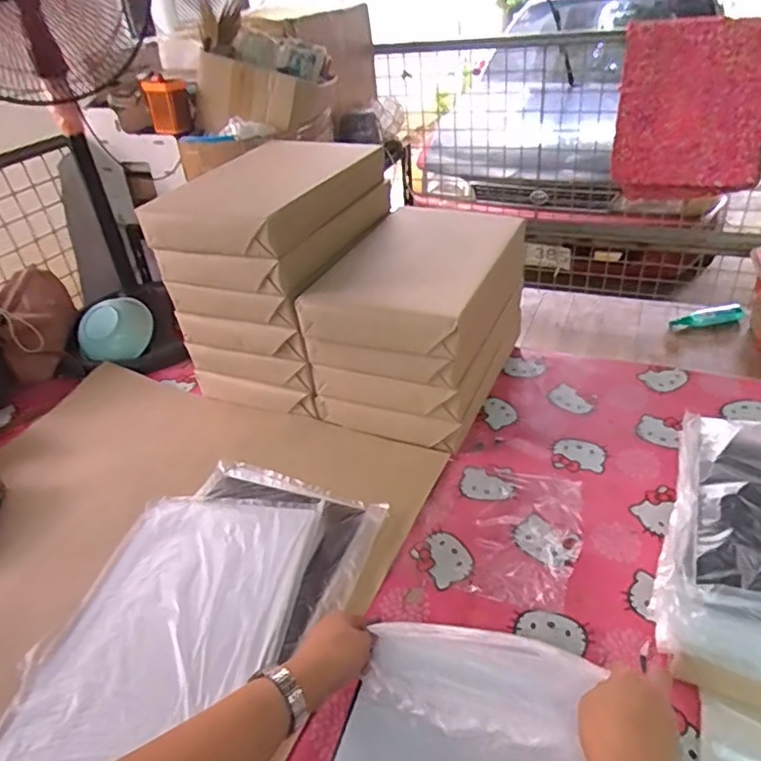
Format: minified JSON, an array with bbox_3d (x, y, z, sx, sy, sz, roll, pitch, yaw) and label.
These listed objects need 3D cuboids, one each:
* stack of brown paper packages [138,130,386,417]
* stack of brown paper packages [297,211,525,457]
[{"bbox_3d":[-0.179,-0.206,1.090,0.273,0.356,0.372,11,38,23],"label":"stack of brown paper packages"},{"bbox_3d":[0.079,-0.108,1.026,0.257,0.274,0.378,12,39,25],"label":"stack of brown paper packages"}]

